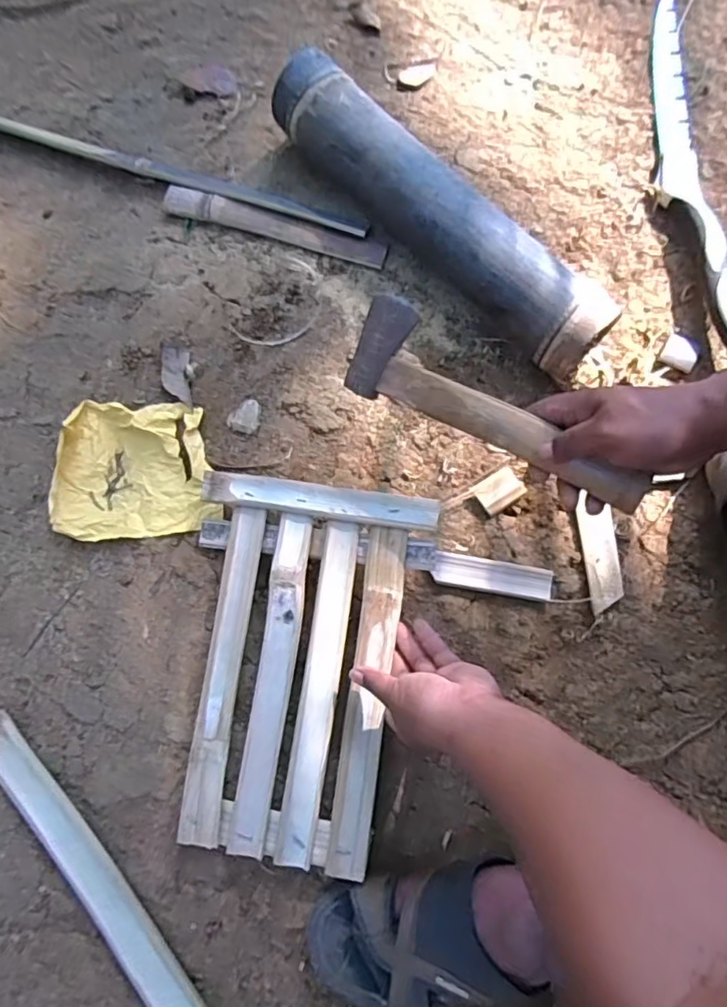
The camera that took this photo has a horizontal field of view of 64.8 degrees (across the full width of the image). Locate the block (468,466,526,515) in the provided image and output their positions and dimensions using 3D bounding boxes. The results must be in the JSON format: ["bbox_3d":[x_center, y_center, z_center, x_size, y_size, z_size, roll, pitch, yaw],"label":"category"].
[{"bbox_3d":[0.146,-0.014,0.620,0.049,0.014,0.039,-33,78,-9],"label":"block"}]

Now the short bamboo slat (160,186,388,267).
[{"bbox_3d":[-0.107,-0.334,0.689,0.273,0.013,0.031,15,75,3],"label":"short bamboo slat"}]

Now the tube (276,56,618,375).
[{"bbox_3d":[0.073,-0.324,0.656,0.074,0.097,0.466,-42,82,-10],"label":"tube"}]

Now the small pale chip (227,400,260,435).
[{"bbox_3d":[-0.132,-0.099,0.643,0.034,0.004,0.039,18,76,4],"label":"small pale chip"}]

